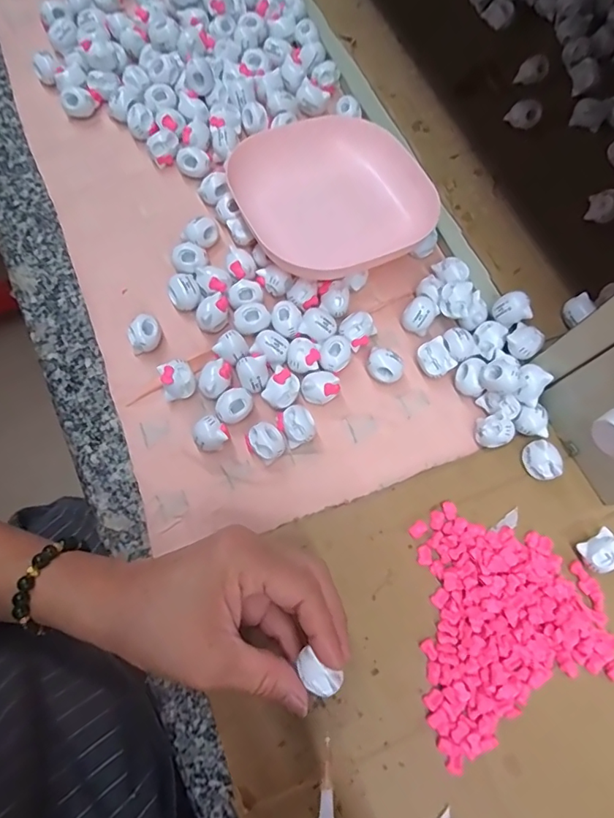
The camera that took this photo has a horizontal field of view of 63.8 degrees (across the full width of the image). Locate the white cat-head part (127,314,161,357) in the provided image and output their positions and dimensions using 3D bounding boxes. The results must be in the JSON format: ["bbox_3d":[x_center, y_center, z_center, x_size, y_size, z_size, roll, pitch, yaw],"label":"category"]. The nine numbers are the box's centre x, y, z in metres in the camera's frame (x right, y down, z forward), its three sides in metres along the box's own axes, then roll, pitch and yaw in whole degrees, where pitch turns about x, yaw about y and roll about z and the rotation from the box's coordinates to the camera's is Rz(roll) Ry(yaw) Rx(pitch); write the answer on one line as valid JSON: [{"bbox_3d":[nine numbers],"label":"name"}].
[{"bbox_3d":[-0.112,-0.051,0.340,0.024,0.022,0.018,-34,78,-10],"label":"white cat-head part"}]

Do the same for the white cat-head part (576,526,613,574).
[{"bbox_3d":[0.184,0.089,0.308,0.025,0.018,0.020,-31,77,-9],"label":"white cat-head part"}]

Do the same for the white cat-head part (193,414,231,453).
[{"bbox_3d":[-0.062,0.017,0.321,0.021,0.026,0.018,-23,76,-8],"label":"white cat-head part"}]

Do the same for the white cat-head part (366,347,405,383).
[{"bbox_3d":[0.054,-0.029,0.343,0.025,0.021,0.019,24,75,6],"label":"white cat-head part"}]

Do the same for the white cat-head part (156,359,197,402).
[{"bbox_3d":[-0.085,-0.018,0.329,0.021,0.025,0.021,-11,75,-4],"label":"white cat-head part"}]

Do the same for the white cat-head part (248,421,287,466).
[{"bbox_3d":[-0.026,0.022,0.324,0.021,0.017,0.024,-34,77,-10],"label":"white cat-head part"}]

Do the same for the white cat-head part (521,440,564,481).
[{"bbox_3d":[0.153,0.034,0.323,0.017,0.019,0.026,-26,76,-8],"label":"white cat-head part"}]

